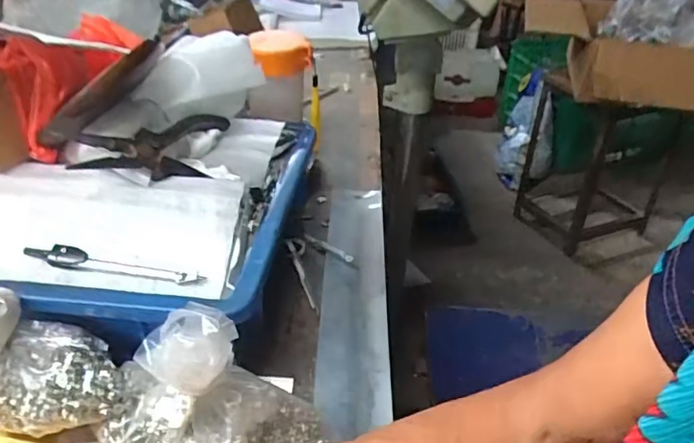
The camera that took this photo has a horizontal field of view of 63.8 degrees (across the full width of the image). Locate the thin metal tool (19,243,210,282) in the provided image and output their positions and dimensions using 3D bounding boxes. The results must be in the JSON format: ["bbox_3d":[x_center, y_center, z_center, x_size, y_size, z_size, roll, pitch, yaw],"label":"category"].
[{"bbox_3d":[-0.153,0.027,0.364,0.117,0.015,0.009,5,33,7],"label":"thin metal tool"}]

